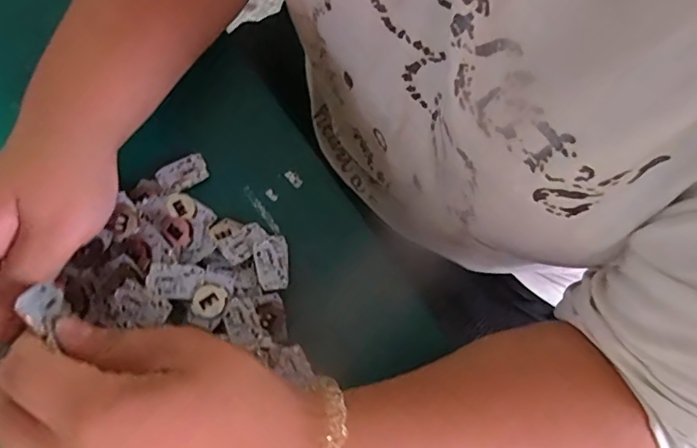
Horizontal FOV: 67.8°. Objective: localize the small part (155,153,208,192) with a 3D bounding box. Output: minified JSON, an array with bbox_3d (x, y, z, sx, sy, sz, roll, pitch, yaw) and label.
[{"bbox_3d":[-0.103,-0.031,0.323,0.031,0.004,0.018,-27,78,-8],"label":"small part"}]

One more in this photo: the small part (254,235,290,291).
[{"bbox_3d":[-0.044,0.023,0.306,0.018,0.010,0.033,-11,76,-4],"label":"small part"}]

